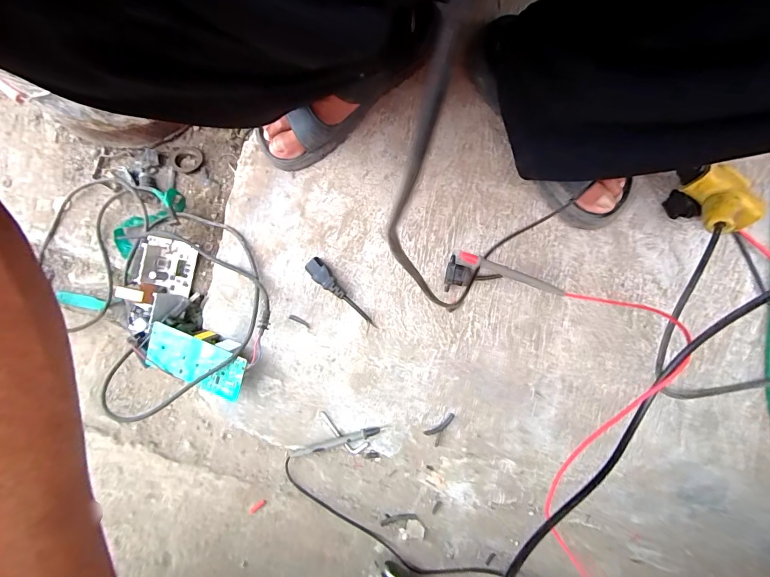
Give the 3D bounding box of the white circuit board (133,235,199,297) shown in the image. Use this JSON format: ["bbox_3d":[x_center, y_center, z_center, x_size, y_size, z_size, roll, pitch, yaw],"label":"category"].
[{"bbox_3d":[-0.326,-0.035,0.563,0.070,0.030,0.079,9,80,3],"label":"white circuit board"}]

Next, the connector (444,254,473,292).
[{"bbox_3d":[0.095,-0.017,0.489,0.031,0.021,0.045,17,80,4],"label":"connector"}]

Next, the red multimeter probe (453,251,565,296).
[{"bbox_3d":[0.149,-0.021,0.463,0.134,0.009,0.012,24,80,20],"label":"red multimeter probe"}]

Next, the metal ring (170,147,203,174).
[{"bbox_3d":[-0.318,-0.206,0.605,0.047,0.006,0.046,0,79,1],"label":"metal ring"}]

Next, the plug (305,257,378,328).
[{"bbox_3d":[-0.060,0.009,0.489,0.022,0.023,0.115,-41,81,-6],"label":"plug"}]

